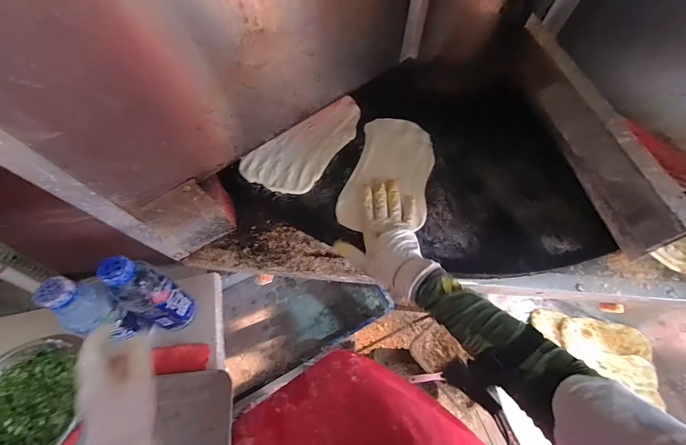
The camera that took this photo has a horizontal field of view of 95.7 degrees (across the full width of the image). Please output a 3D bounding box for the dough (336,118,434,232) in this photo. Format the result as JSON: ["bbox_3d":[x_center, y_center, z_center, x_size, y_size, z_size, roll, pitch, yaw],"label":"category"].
[{"bbox_3d":[0.085,-0.087,0.544,0.140,0.016,0.240,16,67,5],"label":"dough"}]

